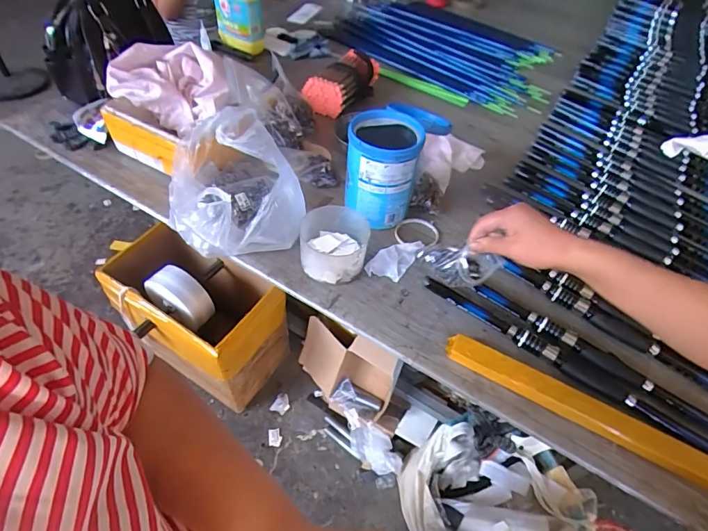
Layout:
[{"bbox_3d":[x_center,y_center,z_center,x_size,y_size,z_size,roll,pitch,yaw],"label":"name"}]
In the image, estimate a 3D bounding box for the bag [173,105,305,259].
[{"bbox_3d":[-0.213,-0.157,0.717,0.204,0.182,0.227,-14,53,-16],"label":"bag"}]

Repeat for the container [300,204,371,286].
[{"bbox_3d":[-0.033,-0.037,0.710,0.112,0.070,0.116,0,50,-5],"label":"container"}]

